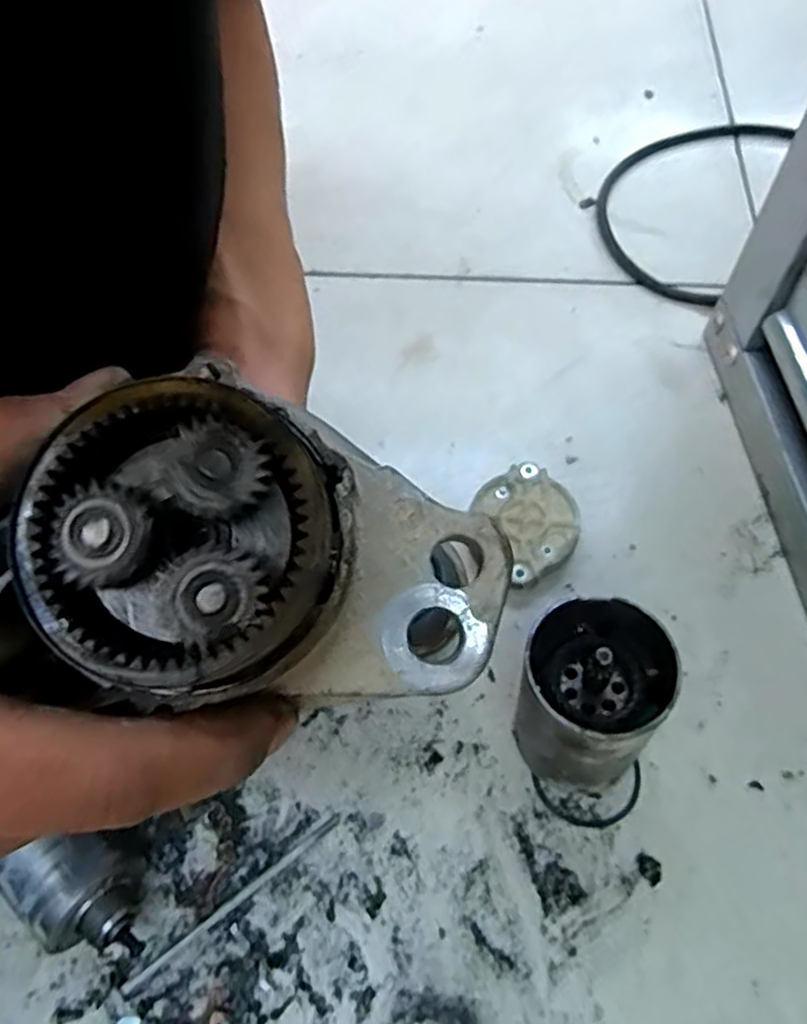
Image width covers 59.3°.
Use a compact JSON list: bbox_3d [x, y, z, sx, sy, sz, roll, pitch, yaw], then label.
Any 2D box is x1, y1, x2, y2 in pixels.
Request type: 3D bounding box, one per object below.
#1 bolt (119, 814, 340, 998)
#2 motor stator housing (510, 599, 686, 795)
[{"bbox_3d":[-0.082,0.190,0.347,0.120,0.006,0.005,-35,65,-16],"label":"bolt"},{"bbox_3d":[0.086,0.092,0.341,0.058,0.107,0.062,37,68,21],"label":"motor stator housing"}]

